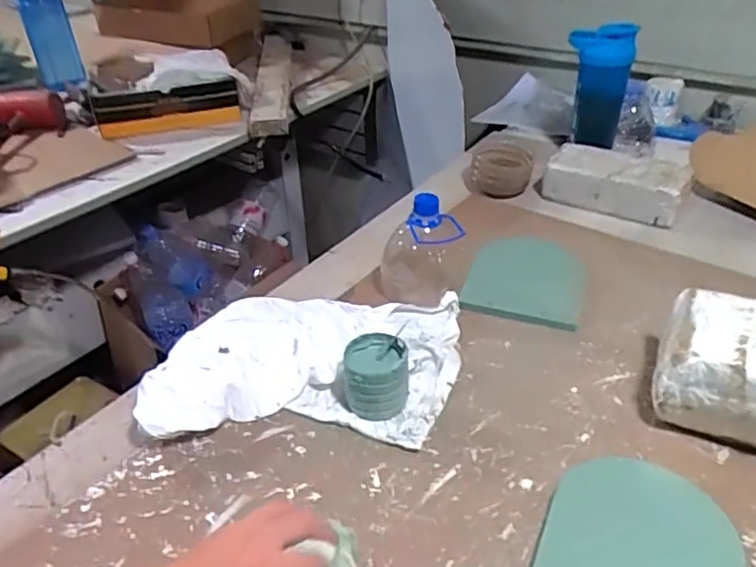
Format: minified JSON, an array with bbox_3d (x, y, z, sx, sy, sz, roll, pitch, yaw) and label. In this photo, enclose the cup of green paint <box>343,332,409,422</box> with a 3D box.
[{"bbox_3d":[-0.003,0.092,0.606,0.061,0.063,0.065,0,36,0],"label":"cup of green paint"}]

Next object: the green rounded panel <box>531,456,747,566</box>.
[{"bbox_3d":[0.210,0.214,0.481,0.147,0.013,0.178,16,39,21],"label":"green rounded panel"}]

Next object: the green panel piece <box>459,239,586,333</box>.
[{"bbox_3d":[0.194,-0.011,0.772,0.140,0.016,0.168,12,38,16],"label":"green panel piece"}]

